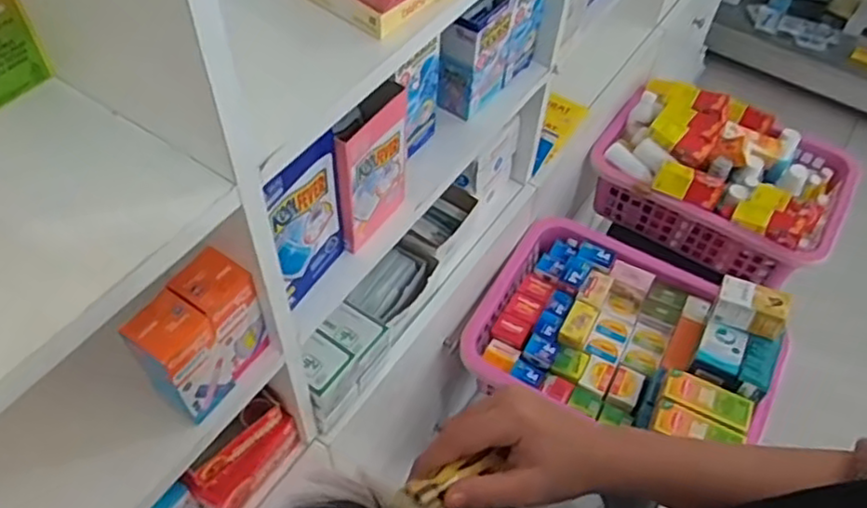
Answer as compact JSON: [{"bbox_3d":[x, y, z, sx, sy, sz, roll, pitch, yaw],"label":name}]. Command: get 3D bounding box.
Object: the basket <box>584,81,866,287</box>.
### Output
[{"bbox_3d":[0.508,-0.146,1.217,0.402,0.189,0.289,27,56,17],"label":"basket"}]

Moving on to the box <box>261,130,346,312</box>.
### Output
[{"bbox_3d":[-0.108,-0.027,0.591,0.015,0.143,0.084,27,56,17],"label":"box"}]

